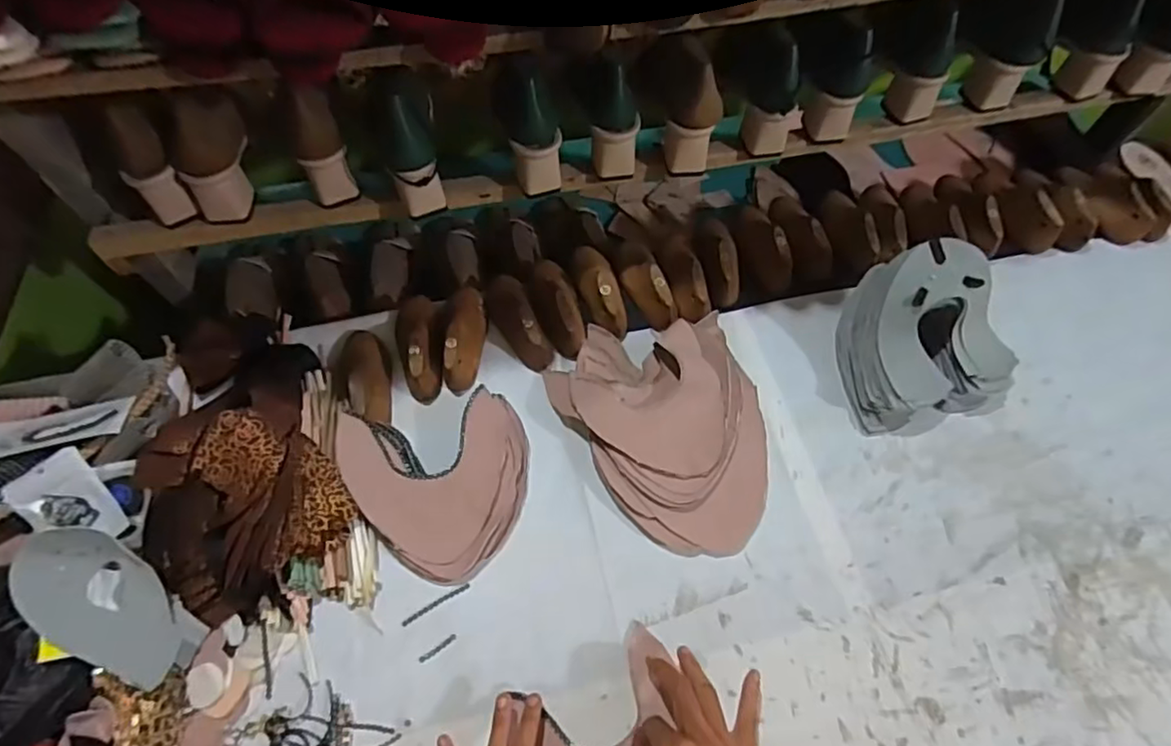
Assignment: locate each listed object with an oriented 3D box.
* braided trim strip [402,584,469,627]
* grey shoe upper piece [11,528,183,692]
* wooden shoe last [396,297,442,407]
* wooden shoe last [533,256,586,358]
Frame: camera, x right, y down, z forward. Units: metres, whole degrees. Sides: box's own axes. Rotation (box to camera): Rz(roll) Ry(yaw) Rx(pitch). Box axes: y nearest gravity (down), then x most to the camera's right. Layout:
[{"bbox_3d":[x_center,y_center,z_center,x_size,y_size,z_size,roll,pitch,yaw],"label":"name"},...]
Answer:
[{"bbox_3d":[-0.146,0.226,0.607,0.071,0.004,0.007,-28,64,-14],"label":"braided trim strip"},{"bbox_3d":[-0.427,0.205,0.551,0.159,0.017,0.081,41,55,-6],"label":"grey shoe upper piece"},{"bbox_3d":[-0.198,-0.039,0.730,0.054,0.059,0.142,-12,61,-6],"label":"wooden shoe last"},{"bbox_3d":[-0.034,-0.087,0.751,0.053,0.056,0.145,-16,62,-8],"label":"wooden shoe last"}]

